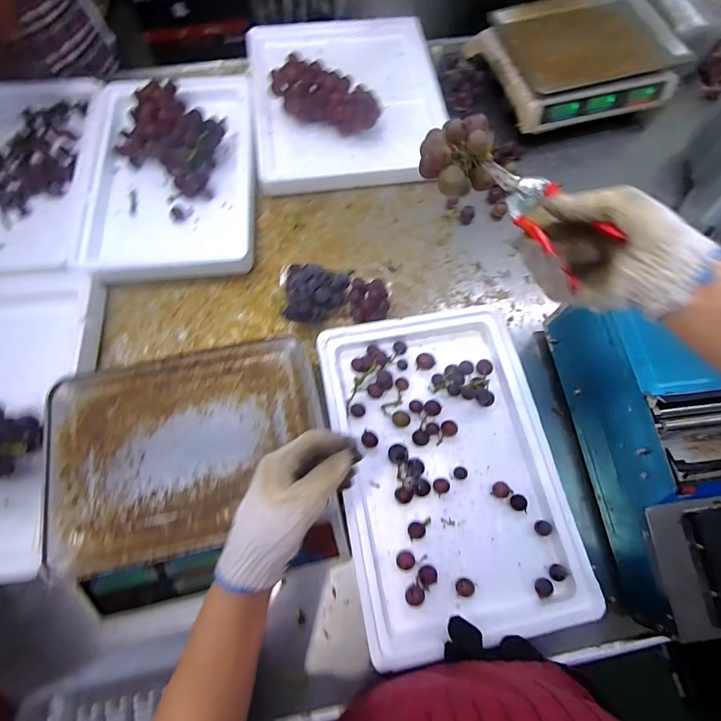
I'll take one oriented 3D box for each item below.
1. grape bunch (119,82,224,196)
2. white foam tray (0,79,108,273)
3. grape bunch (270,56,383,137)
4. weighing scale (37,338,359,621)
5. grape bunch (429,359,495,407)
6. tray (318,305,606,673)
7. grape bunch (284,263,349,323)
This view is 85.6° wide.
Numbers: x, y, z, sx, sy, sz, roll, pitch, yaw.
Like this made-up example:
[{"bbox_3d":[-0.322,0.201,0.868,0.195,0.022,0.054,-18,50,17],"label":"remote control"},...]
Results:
[{"bbox_3d":[-0.356,-0.437,0.736,0.254,0.065,0.176,34,73,10],"label":"grape bunch"},{"bbox_3d":[-0.680,-0.357,0.740,0.322,0.036,0.442,-3,70,-2],"label":"white foam tray"},{"bbox_3d":[-0.065,-0.504,0.759,0.216,0.090,0.070,16,71,5],"label":"grape bunch"},{"bbox_3d":[-0.207,0.144,0.506,0.327,0.100,0.292,-11,71,-5],"label":"weighing scale"},{"bbox_3d":[0.159,0.034,0.590,0.099,0.031,0.072,-5,70,-3],"label":"grape bunch"},{"bbox_3d":[0.119,0.141,0.556,0.293,0.045,0.437,-10,71,-5],"label":"tray"},{"bbox_3d":[-0.080,-0.101,0.631,0.095,0.077,0.095,0,70,-1],"label":"grape bunch"}]

